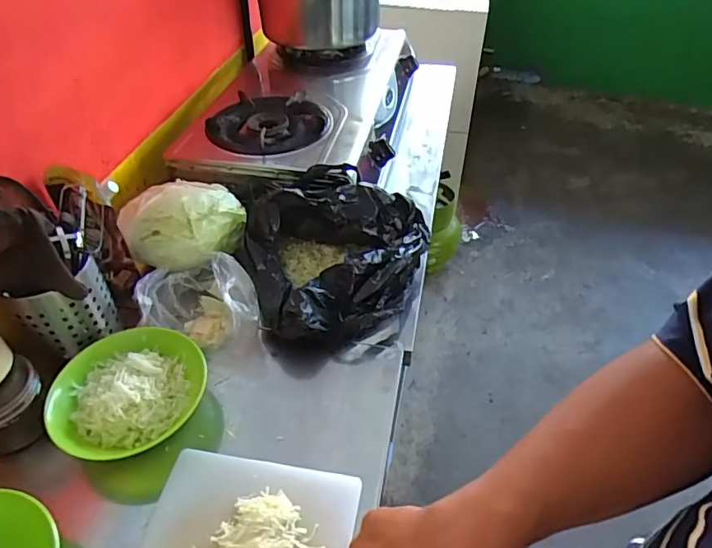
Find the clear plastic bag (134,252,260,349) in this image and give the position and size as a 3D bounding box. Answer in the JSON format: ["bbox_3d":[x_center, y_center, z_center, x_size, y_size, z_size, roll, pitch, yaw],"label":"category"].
[{"bbox_3d":[-0.208,0.036,0.684,0.141,0.089,0.123,-12,44,-12],"label":"clear plastic bag"}]

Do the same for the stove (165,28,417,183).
[{"bbox_3d":[-0.094,-0.344,1.056,0.361,0.136,0.593,7,43,8],"label":"stove"}]

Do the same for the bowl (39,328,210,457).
[{"bbox_3d":[-0.260,0.138,0.605,0.162,0.067,0.143,-20,46,-20],"label":"bowl"}]

